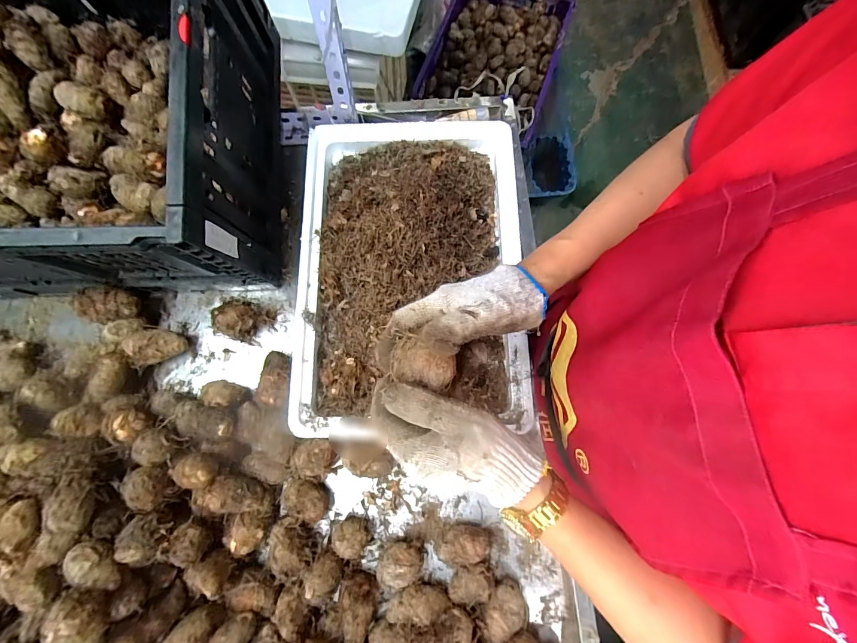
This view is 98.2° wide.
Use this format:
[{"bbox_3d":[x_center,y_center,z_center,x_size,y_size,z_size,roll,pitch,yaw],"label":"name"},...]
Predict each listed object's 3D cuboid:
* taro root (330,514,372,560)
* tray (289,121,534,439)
[{"bbox_3d":[-0.091,0.258,0.446,0.042,0.042,0.039,0,76,0],"label":"taro root"},{"bbox_3d":[-0.023,-0.082,0.481,0.298,0.097,0.437,-1,76,0],"label":"tray"}]

